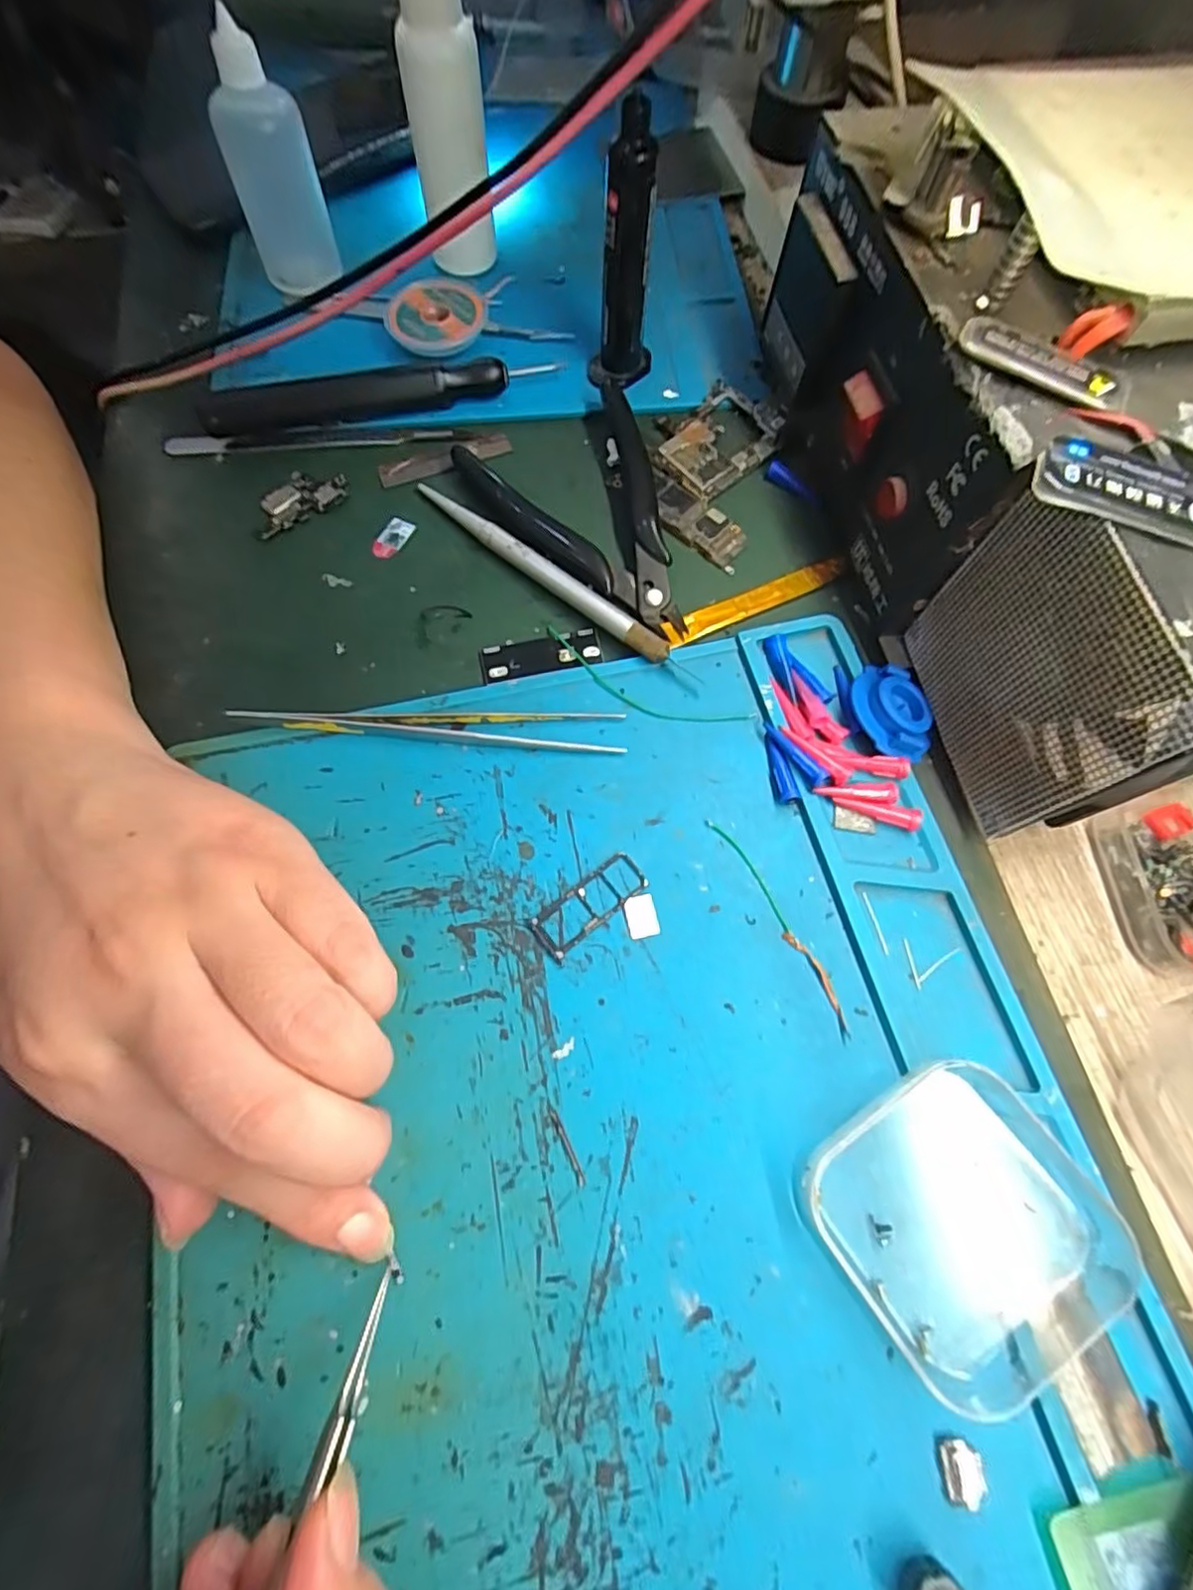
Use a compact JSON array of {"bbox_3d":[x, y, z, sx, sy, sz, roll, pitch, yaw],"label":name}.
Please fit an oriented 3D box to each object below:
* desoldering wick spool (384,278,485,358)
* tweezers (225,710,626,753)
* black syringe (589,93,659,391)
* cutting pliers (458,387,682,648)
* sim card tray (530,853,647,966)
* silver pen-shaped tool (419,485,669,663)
[{"bbox_3d":[-0.072,-0.210,0.278,0.043,0.010,0.036,-2,68,0],"label":"desoldering wick spool"},{"bbox_3d":[-0.055,-0.024,0.216,0.127,0.014,0.013,0,68,1],"label":"tweezers"},{"bbox_3d":[0.010,-0.203,0.242,0.023,0.091,0.020,2,68,2],"label":"black syringe"},{"bbox_3d":[0.003,-0.113,0.252,0.081,0.009,0.120,-27,70,-10],"label":"cutting pliers"},{"bbox_3d":[-0.002,0.034,0.198,0.039,0.004,0.016,-36,72,-13],"label":"sim card tray"},{"bbox_3d":[-0.023,-0.087,0.243,0.123,0.010,0.009,38,73,15],"label":"silver pen-shaped tool"}]

